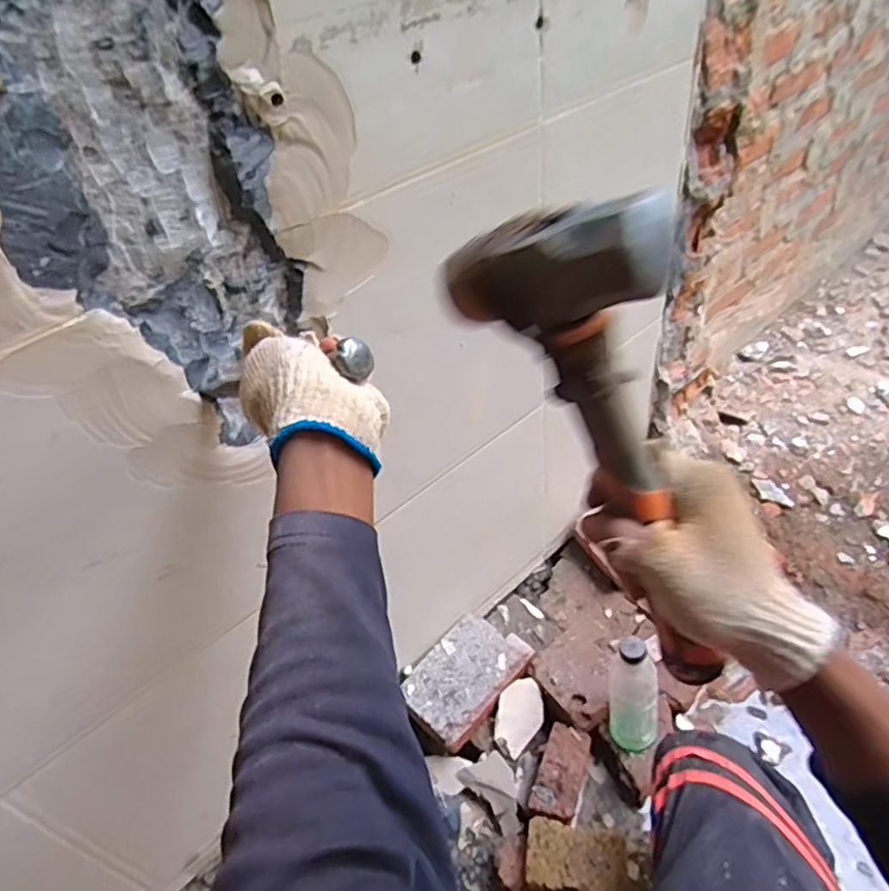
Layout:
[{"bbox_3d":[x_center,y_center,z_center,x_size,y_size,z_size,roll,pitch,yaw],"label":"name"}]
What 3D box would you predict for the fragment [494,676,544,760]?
[{"bbox_3d":[0.099,0.355,0.837,0.063,0.006,0.087,34,77,31],"label":"fragment"}]

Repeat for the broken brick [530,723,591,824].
[{"bbox_3d":[0.145,0.399,0.773,0.055,0.040,0.107,13,46,22],"label":"broken brick"}]

